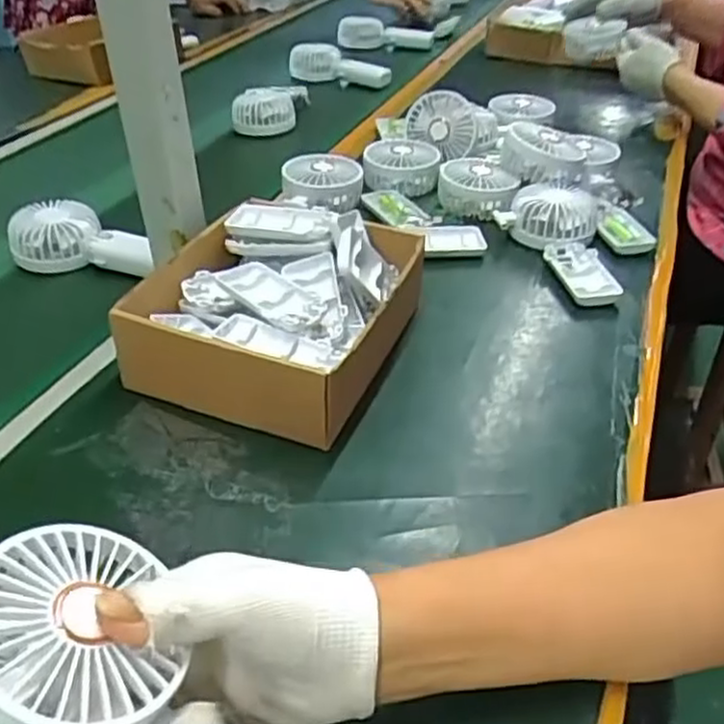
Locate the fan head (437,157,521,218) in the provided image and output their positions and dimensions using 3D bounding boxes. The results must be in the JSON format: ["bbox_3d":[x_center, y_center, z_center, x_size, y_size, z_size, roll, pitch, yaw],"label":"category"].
[{"bbox_3d":[0.125,-0.193,0.798,0.083,0.041,0.073,1,36,5],"label":"fan head"}]

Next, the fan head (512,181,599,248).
[{"bbox_3d":[0.199,-0.149,0.752,0.081,0.048,0.082,10,38,17],"label":"fan head"}]

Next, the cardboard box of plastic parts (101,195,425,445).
[{"bbox_3d":[-0.062,-0.043,0.584,0.180,0.077,0.211,12,38,18],"label":"cardboard box of plastic parts"}]

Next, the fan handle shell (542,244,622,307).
[{"bbox_3d":[0.209,-0.083,0.690,0.052,0.017,0.093,-7,36,-6],"label":"fan handle shell"}]

